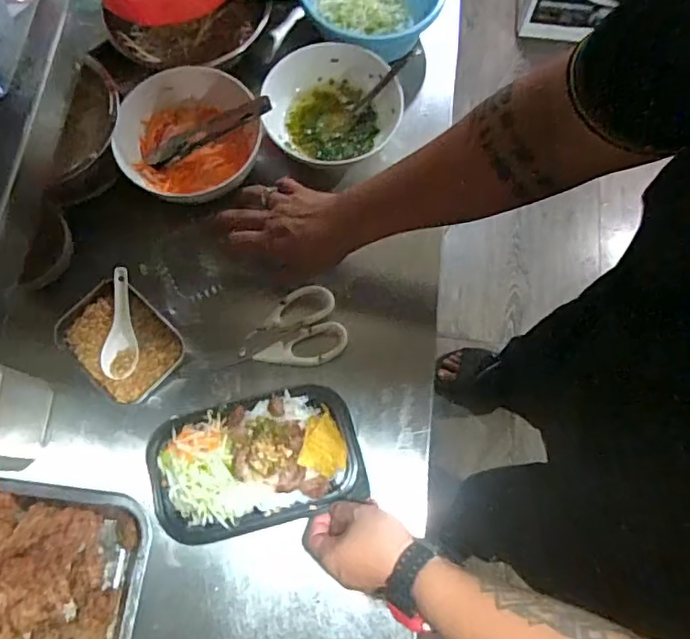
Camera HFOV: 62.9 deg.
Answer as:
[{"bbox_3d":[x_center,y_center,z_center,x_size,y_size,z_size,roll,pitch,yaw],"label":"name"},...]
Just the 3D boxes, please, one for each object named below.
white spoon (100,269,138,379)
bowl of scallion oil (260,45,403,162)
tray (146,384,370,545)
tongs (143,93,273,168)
[{"bbox_3d":[-0.260,0.004,0.656,0.037,0.019,0.126,1,89,0],"label":"white spoon"},{"bbox_3d":[-0.016,-0.274,0.724,0.170,0.066,0.138,4,74,1],"label":"bowl of scallion oil"},{"bbox_3d":[-0.098,0.153,0.610,0.222,0.048,0.138,-13,75,-4],"label":"tray"},{"bbox_3d":[-0.172,-0.228,0.691,0.178,0.026,0.027,-21,75,15],"label":"tongs"}]

